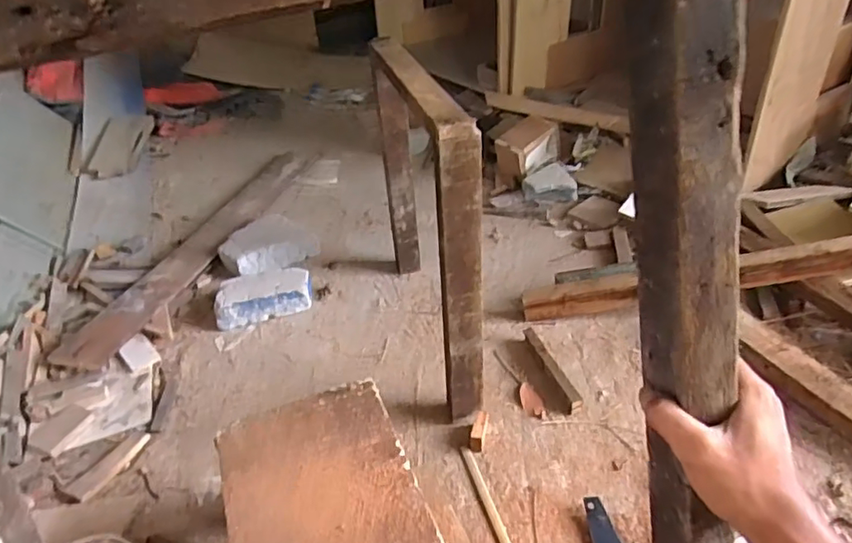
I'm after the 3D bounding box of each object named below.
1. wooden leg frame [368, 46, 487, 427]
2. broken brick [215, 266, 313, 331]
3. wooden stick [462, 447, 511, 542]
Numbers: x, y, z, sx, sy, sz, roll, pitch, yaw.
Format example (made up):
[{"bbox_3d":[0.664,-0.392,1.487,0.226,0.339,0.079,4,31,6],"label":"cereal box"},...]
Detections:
[{"bbox_3d":[0.003,-0.097,1.083,0.070,0.537,0.504,-12,36,-9],"label":"wooden leg frame"},{"bbox_3d":[-0.368,0.056,1.327,0.212,0.079,0.097,-14,36,-12],"label":"broken brick"},{"bbox_3d":[0.099,0.360,0.907,0.018,0.005,0.222,-13,36,-10],"label":"wooden stick"}]

